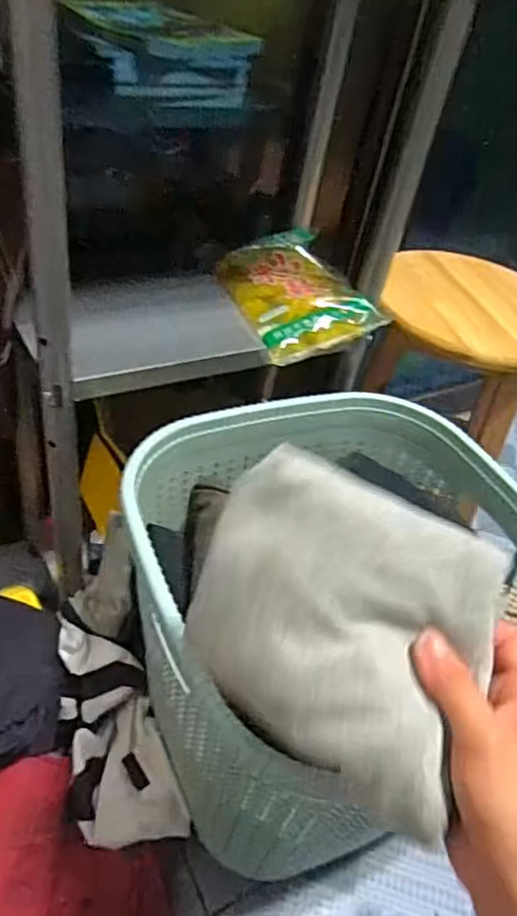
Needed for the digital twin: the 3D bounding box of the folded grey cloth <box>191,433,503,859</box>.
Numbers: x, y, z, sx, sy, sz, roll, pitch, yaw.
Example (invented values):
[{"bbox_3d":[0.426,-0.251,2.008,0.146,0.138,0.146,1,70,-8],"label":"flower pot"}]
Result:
[{"bbox_3d":[0.038,0.081,0.336,0.167,0.021,0.137,25,85,31],"label":"folded grey cloth"}]

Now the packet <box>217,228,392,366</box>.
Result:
[{"bbox_3d":[0.039,-0.196,0.744,0.137,0.055,0.181,-16,47,-20],"label":"packet"}]

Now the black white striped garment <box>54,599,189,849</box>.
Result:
[{"bbox_3d":[-0.165,0.290,0.690,0.105,0.047,0.249,-16,85,-21],"label":"black white striped garment"}]

